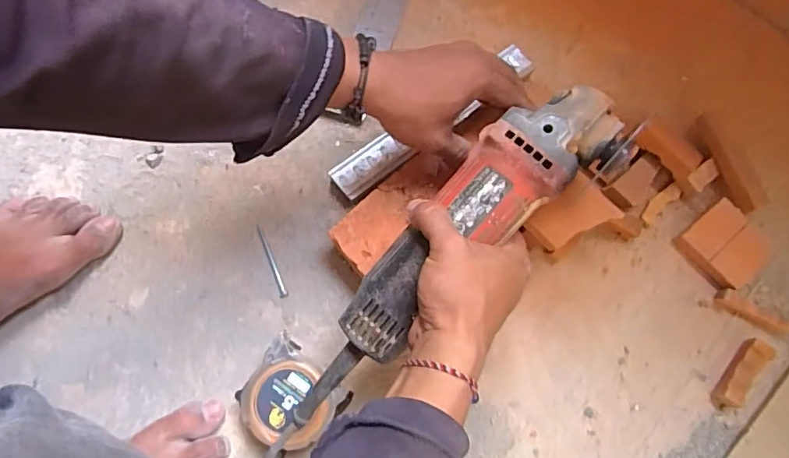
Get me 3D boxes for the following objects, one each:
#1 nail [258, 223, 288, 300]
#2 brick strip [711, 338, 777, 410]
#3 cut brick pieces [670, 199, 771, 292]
[{"bbox_3d":[-0.114,0.030,0.492,0.007,0.005,0.071,-24,76,-7],"label":"nail"},{"bbox_3d":[0.297,0.123,0.457,0.021,0.016,0.065,42,78,10],"label":"brick strip"},{"bbox_3d":[0.301,0.014,0.487,0.064,0.016,0.064,-36,77,-10],"label":"cut brick pieces"}]

